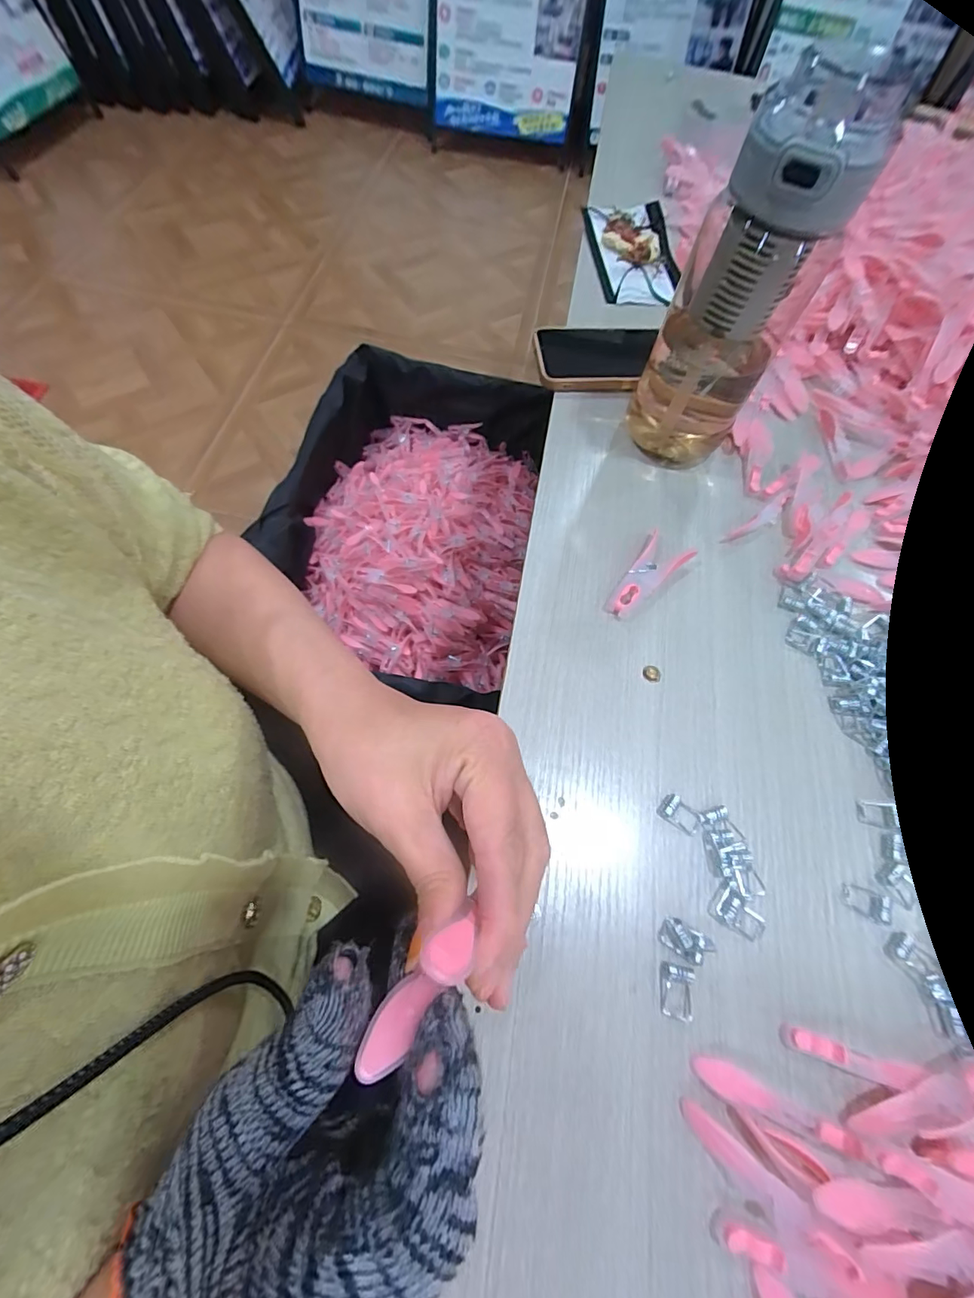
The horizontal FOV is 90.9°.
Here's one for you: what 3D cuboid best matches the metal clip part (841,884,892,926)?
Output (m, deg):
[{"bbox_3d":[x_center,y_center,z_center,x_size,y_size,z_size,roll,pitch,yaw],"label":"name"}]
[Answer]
[{"bbox_3d":[0.210,0.140,0.264,0.025,0.004,0.015,20,67,6],"label":"metal clip part"}]

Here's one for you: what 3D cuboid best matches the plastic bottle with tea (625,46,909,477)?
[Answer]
[{"bbox_3d":[0.160,-0.224,0.316,0.082,0.209,0.069,29,68,9],"label":"plastic bottle with tea"}]

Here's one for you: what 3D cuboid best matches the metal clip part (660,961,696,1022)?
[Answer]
[{"bbox_3d":[0.096,0.172,0.240,0.017,0.004,0.023,13,66,3],"label":"metal clip part"}]

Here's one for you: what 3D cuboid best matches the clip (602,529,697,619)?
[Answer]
[{"bbox_3d":[0.115,-0.051,0.339,0.031,0.013,0.077,33,69,11],"label":"clip"}]

